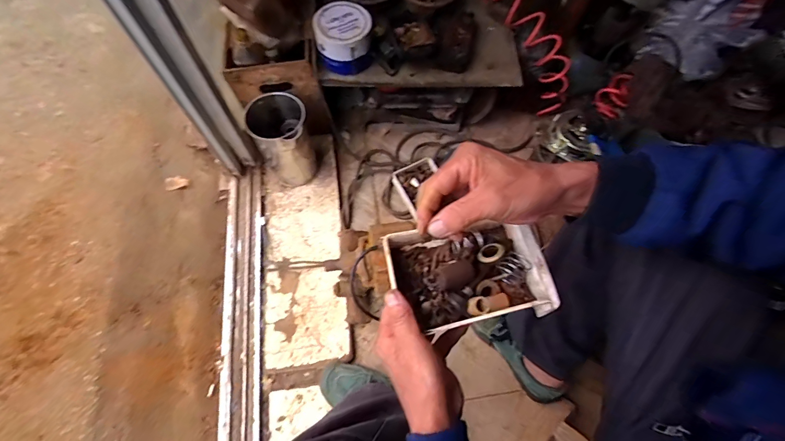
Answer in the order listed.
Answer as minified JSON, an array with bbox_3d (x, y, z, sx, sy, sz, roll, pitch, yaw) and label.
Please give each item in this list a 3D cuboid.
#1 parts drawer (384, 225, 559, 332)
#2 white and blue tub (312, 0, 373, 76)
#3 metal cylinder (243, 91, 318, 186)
[{"bbox_3d":[0.082,0.060,0.402,0.167,0.041,0.112,-9,65,-4],"label":"parts drawer"},{"bbox_3d":[-0.110,-0.414,0.812,0.121,0.088,0.125,1,65,-2],"label":"white and blue tub"},{"bbox_3d":[-0.262,-0.197,0.882,0.122,0.200,0.156,-36,71,-17],"label":"metal cylinder"}]

